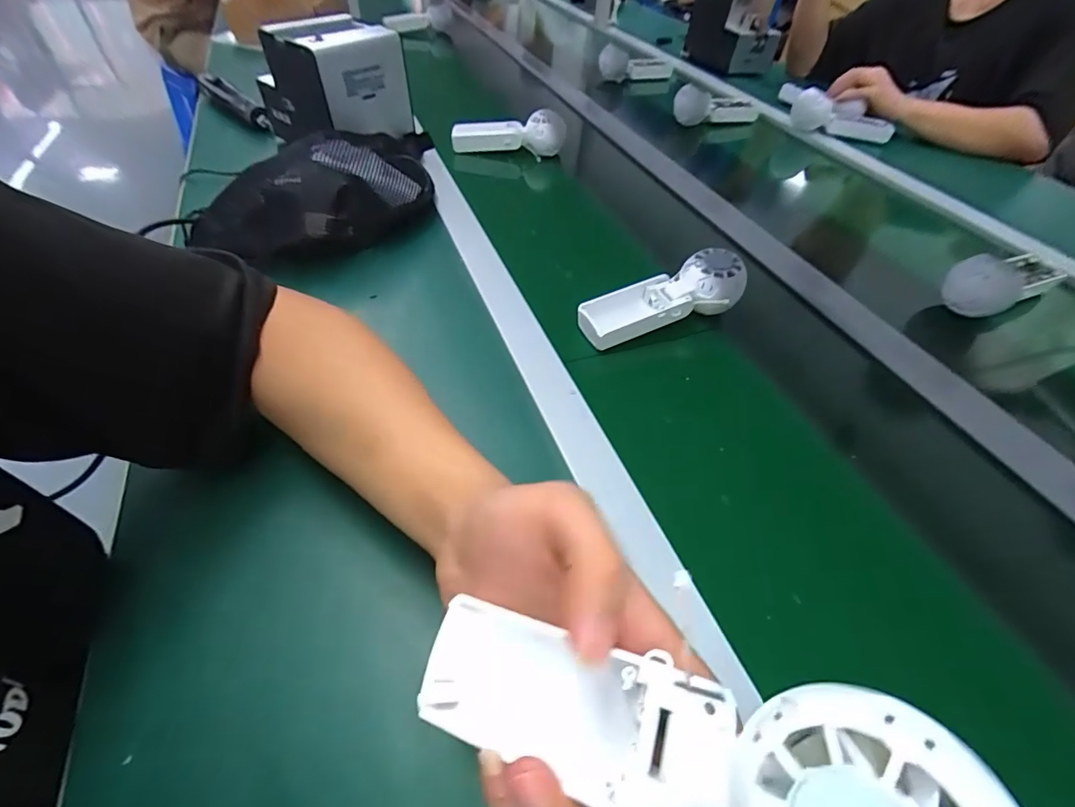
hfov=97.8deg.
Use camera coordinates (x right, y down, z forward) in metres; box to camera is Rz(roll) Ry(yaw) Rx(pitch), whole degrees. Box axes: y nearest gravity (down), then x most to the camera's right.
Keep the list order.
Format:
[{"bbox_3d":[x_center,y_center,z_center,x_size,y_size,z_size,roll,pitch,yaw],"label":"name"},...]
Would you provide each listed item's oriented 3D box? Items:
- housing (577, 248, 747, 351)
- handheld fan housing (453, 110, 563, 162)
[{"bbox_3d":[0.123,-0.103,0.466,0.165,0.061,0.061,-13,52,-14],"label":"housing"},{"bbox_3d":[-0.045,-0.413,0.737,0.172,0.074,0.032,2,50,-2],"label":"handheld fan housing"}]

